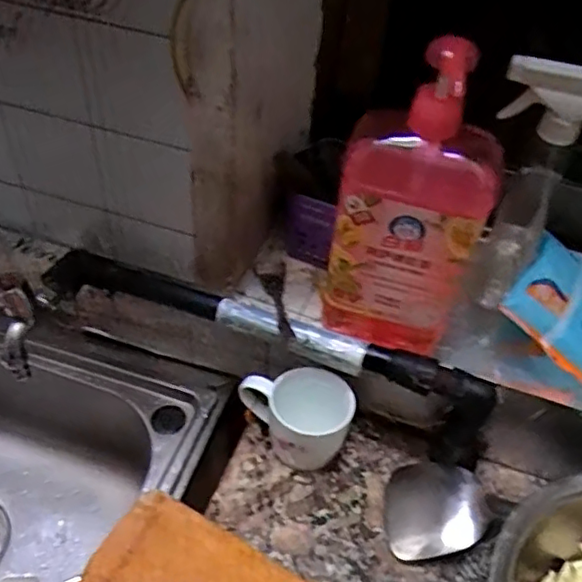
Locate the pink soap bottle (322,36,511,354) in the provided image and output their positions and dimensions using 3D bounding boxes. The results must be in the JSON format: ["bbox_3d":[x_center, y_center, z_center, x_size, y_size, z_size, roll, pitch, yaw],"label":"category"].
[{"bbox_3d":[0.101,-0.068,0.506,0.111,0.280,0.088,16,46,9],"label":"pink soap bottle"}]

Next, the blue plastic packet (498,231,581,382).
[{"bbox_3d":[0.261,0.010,0.574,0.108,0.023,0.121,40,63,-8],"label":"blue plastic packet"}]

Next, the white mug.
[{"bbox_3d":[0.004,0.128,0.609,0.105,0.083,0.076,-1,46,-7],"label":"white mug"}]

